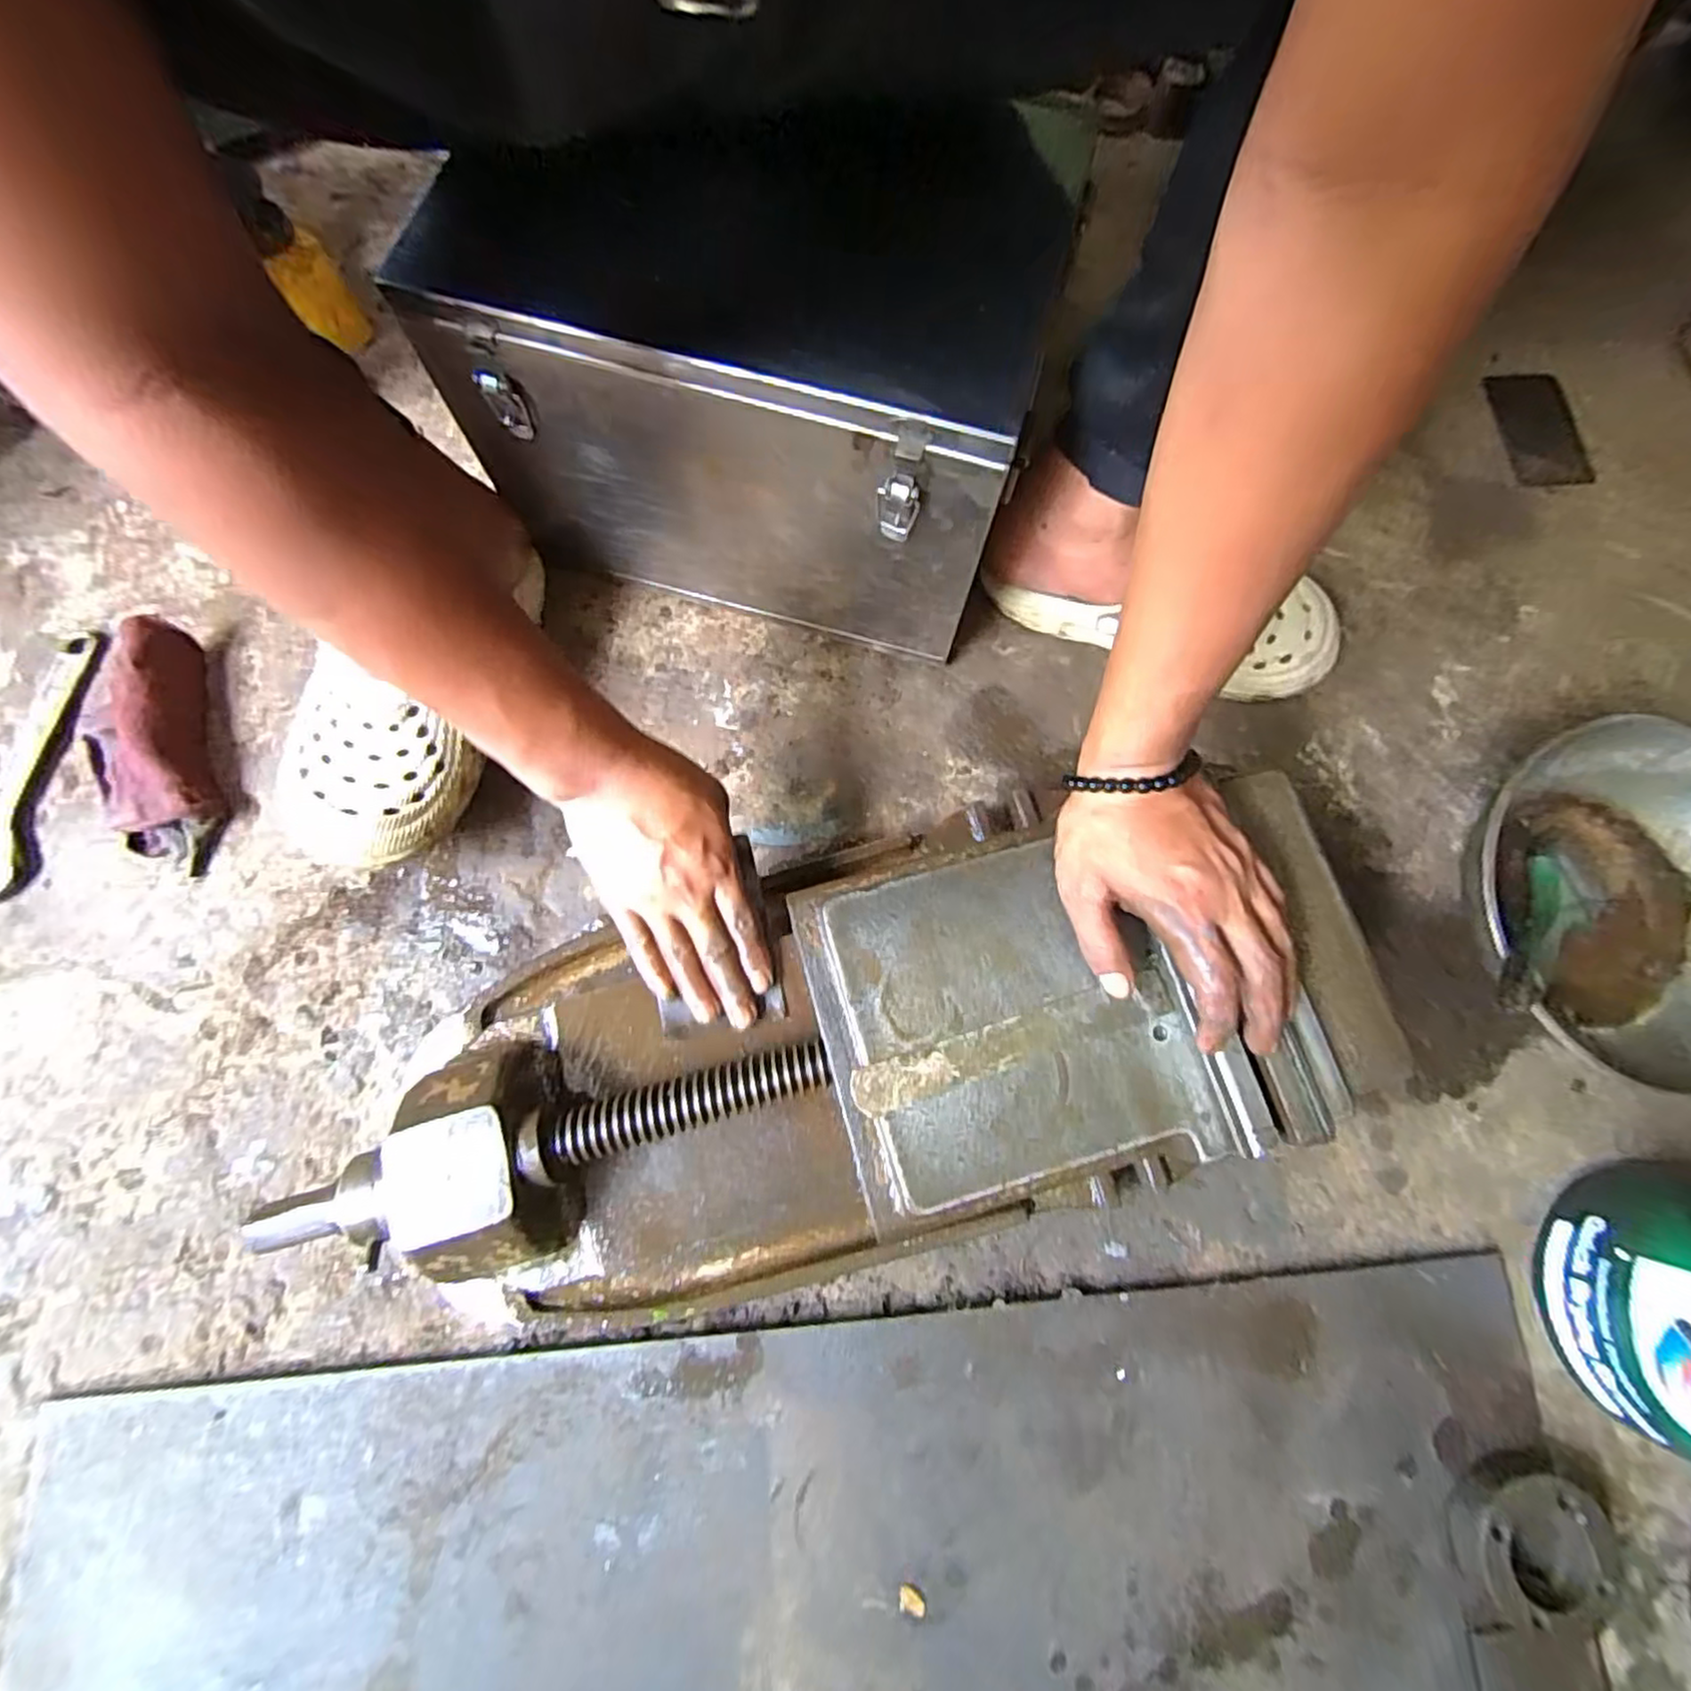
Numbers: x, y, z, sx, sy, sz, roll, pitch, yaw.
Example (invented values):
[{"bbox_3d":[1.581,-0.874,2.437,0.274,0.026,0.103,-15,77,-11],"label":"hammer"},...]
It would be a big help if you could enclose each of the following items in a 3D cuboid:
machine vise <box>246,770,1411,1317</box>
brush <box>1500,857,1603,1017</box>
[{"bbox_3d":[0.005,0.114,0.415,0.549,0.145,0.211,-15,79,1],"label":"machine vise"},{"bbox_3d":[0.433,0.057,0.446,0.151,0.021,0.045,-28,79,-33],"label":"brush"}]

